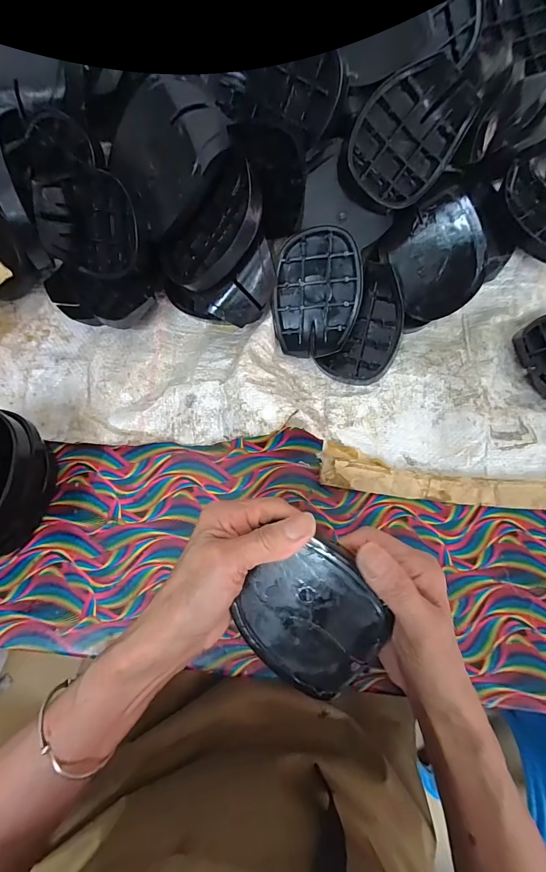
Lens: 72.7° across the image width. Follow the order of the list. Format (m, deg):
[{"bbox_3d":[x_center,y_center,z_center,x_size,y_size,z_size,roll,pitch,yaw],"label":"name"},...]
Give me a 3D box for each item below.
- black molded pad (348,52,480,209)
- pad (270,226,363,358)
[{"bbox_3d":[0.120,-0.266,0.329,0.084,0.023,0.115,38,93,-23],"label":"black molded pad"},{"bbox_3d":[0.044,-0.139,0.370,0.083,0.025,0.115,10,111,3],"label":"pad"}]

